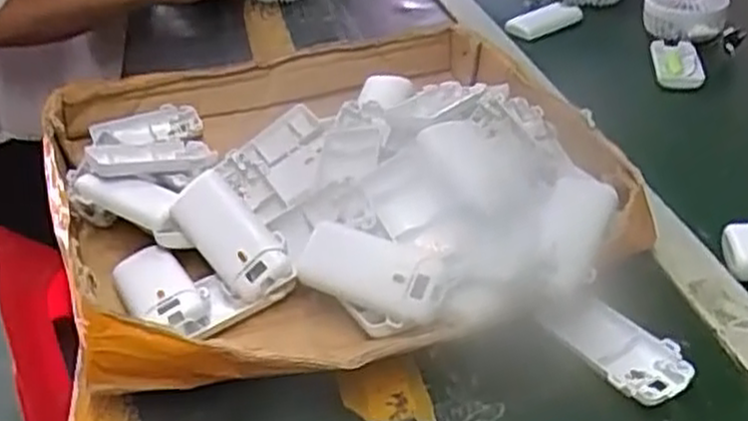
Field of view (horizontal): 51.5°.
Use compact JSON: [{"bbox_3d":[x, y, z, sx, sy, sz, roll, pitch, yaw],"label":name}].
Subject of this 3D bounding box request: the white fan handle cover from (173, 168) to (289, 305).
[{"bbox_3d":[-0.097,0.021,0.528,0.037,0.039,0.096,-31,65,-34],"label":"white fan handle cover"}]

